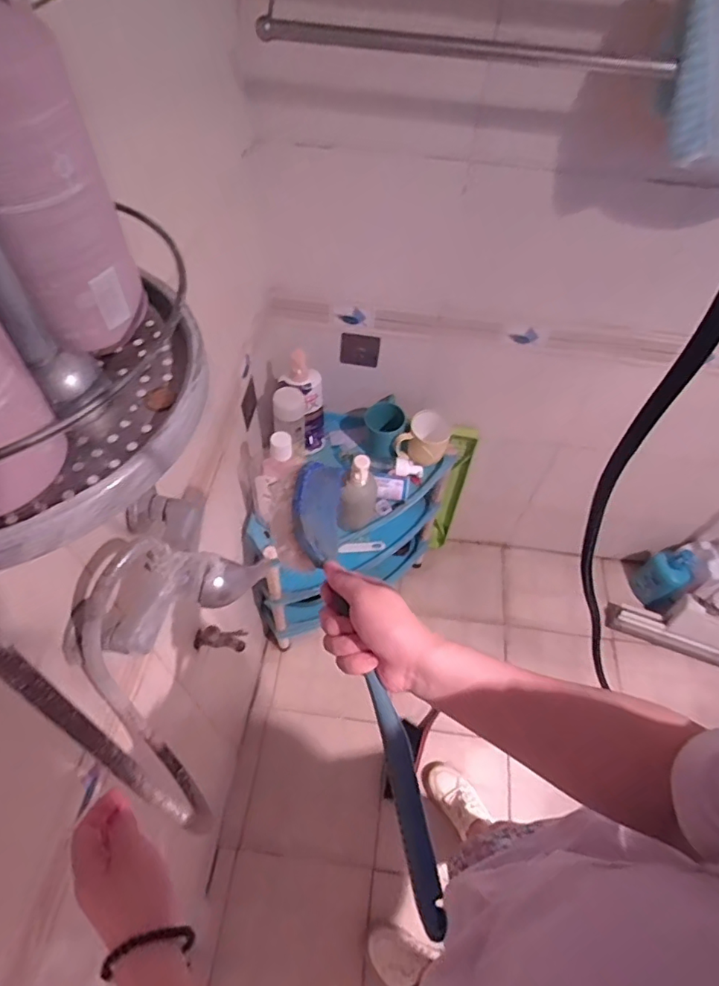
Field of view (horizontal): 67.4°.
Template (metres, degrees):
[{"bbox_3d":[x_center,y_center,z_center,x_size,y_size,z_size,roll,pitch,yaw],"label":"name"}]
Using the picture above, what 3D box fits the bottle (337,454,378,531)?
[{"bbox_3d":[-0.004,-0.002,1.015,0.083,0.208,0.065,0,55,-3],"label":"bottle"}]

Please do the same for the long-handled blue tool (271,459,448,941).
[{"bbox_3d":[0.008,0.140,0.441,0.076,0.048,0.353,-18,67,-12],"label":"long-handled blue tool"}]

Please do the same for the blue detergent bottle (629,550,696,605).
[{"bbox_3d":[0.829,0.228,1.480,0.075,0.219,0.103,-31,62,-22],"label":"blue detergent bottle"}]

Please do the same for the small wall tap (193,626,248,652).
[{"bbox_3d":[-0.225,0.235,0.868,0.081,0.056,0.025,0,55,-3],"label":"small wall tap"}]

